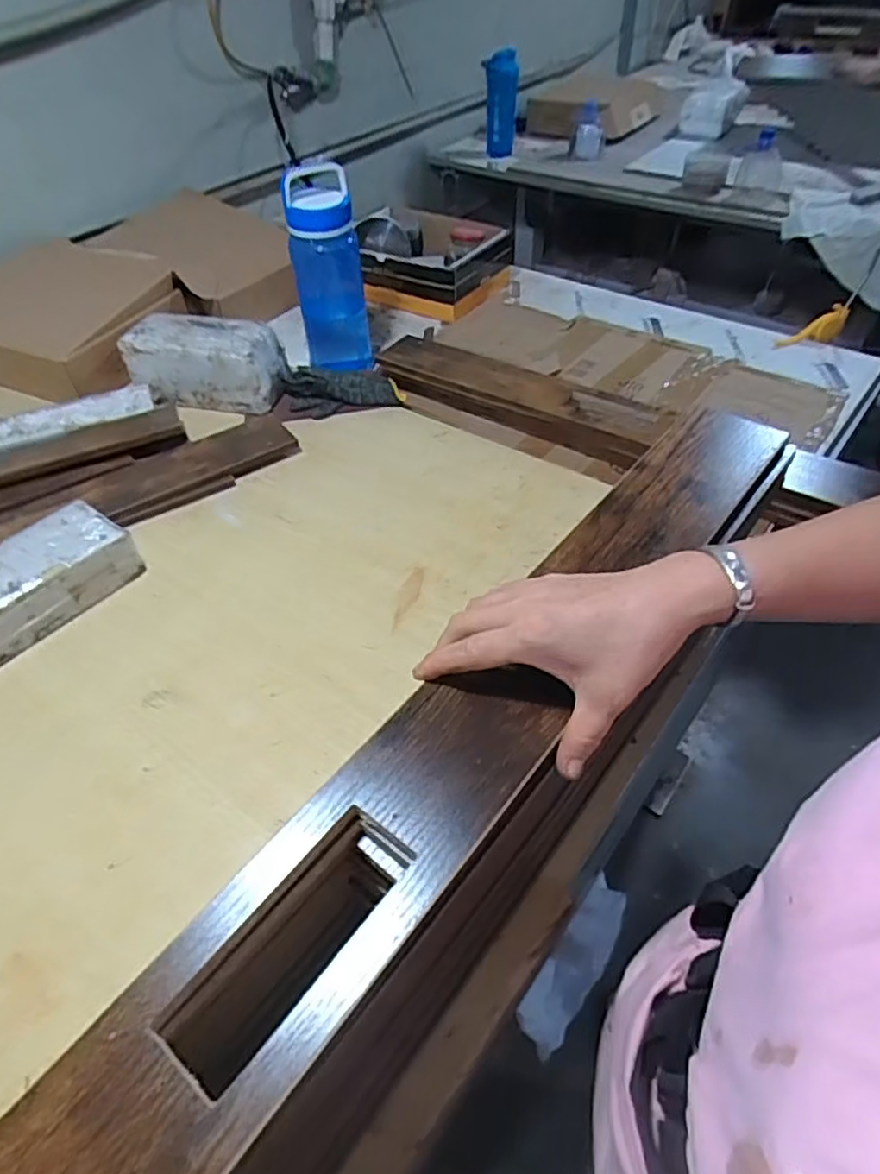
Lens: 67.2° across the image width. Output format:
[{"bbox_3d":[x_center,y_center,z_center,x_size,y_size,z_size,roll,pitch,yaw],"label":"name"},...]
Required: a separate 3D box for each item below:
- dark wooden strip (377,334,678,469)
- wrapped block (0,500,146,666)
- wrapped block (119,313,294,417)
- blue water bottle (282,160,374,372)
[{"bbox_3d":[0.105,-0.268,0.947,0.456,0.051,0.094,27,53,23],"label":"dark wooden strip"},{"bbox_3d":[-0.438,-0.006,0.705,0.104,0.054,0.212,32,55,26],"label":"wrapped block"},{"bbox_3d":[-0.343,-0.335,0.984,0.221,0.099,0.106,14,49,13],"label":"wrapped block"},{"bbox_3d":[-0.165,-0.468,0.992,0.107,0.266,0.086,-4,47,-4],"label":"blue water bottle"}]

